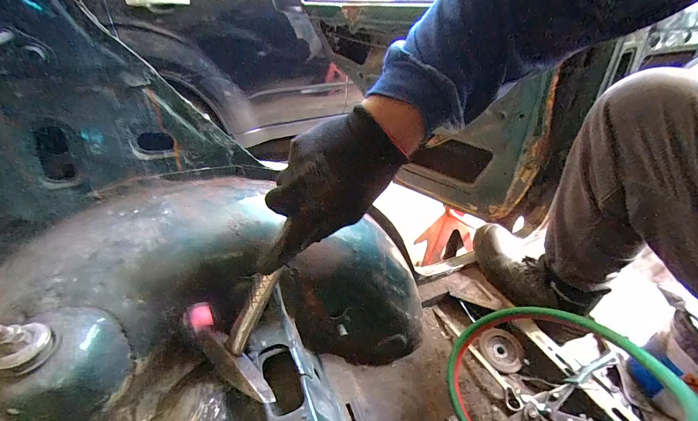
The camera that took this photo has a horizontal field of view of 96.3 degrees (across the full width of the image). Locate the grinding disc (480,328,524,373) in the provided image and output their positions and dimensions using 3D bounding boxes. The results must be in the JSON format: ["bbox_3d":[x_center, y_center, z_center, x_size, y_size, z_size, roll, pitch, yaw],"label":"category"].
[{"bbox_3d":[0.316,0.286,0.645,0.079,0.015,0.082,-3,37,2],"label":"grinding disc"}]

